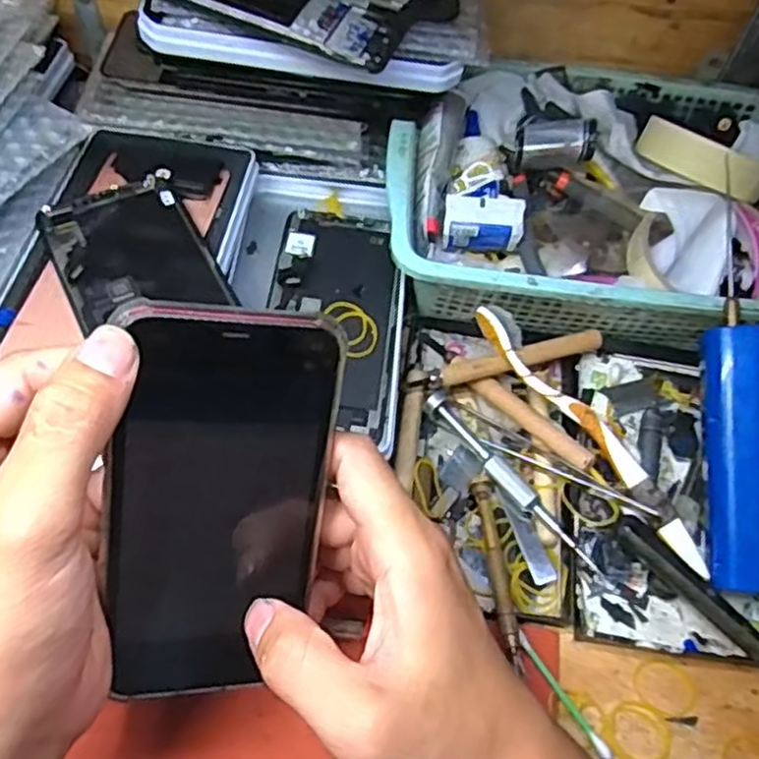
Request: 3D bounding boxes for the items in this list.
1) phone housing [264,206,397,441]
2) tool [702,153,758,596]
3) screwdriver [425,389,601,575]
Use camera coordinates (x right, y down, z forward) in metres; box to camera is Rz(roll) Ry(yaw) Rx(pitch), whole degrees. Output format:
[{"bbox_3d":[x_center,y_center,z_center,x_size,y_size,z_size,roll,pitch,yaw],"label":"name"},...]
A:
[{"bbox_3d":[-0.027,-0.039,0.416,0.072,0.011,0.146,5,58,-2],"label":"phone housing"},{"bbox_3d":[0.188,0.002,0.372,0.032,0.024,0.208,2,81,-4],"label":"tool"},{"bbox_3d":[0.068,0.054,0.382,0.013,0.013,0.123,-32,66,-22],"label":"screwdriver"}]

